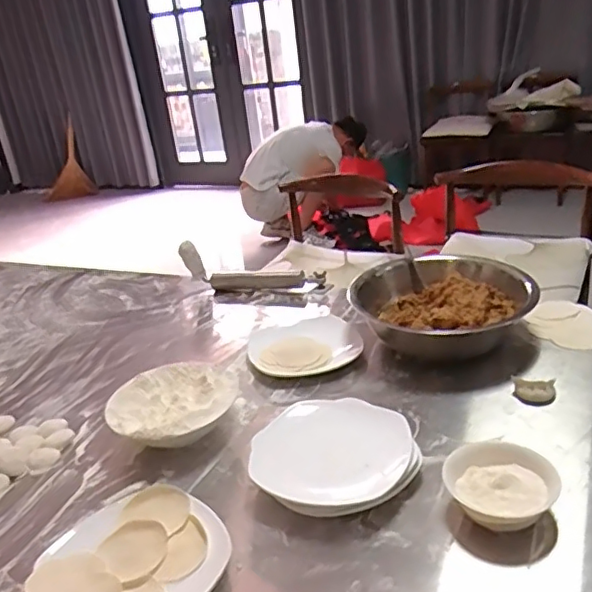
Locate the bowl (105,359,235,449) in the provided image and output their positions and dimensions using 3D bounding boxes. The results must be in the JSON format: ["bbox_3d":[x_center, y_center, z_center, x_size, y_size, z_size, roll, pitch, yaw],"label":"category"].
[{"bbox_3d":[-0.164,0.155,0.809,0.167,0.059,0.167,-6,23,3],"label":"bowl"}]

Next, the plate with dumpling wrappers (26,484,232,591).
[{"bbox_3d":[-0.168,0.269,0.600,0.183,0.025,0.178,-6,23,3],"label":"plate with dumpling wrappers"}]

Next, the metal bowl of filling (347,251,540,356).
[{"bbox_3d":[0.230,0.019,0.960,0.248,0.109,0.224,-8,23,-2],"label":"metal bowl of filling"}]

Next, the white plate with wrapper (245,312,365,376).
[{"bbox_3d":[0.014,0.079,0.967,0.182,0.034,0.159,-7,23,0],"label":"white plate with wrapper"}]

